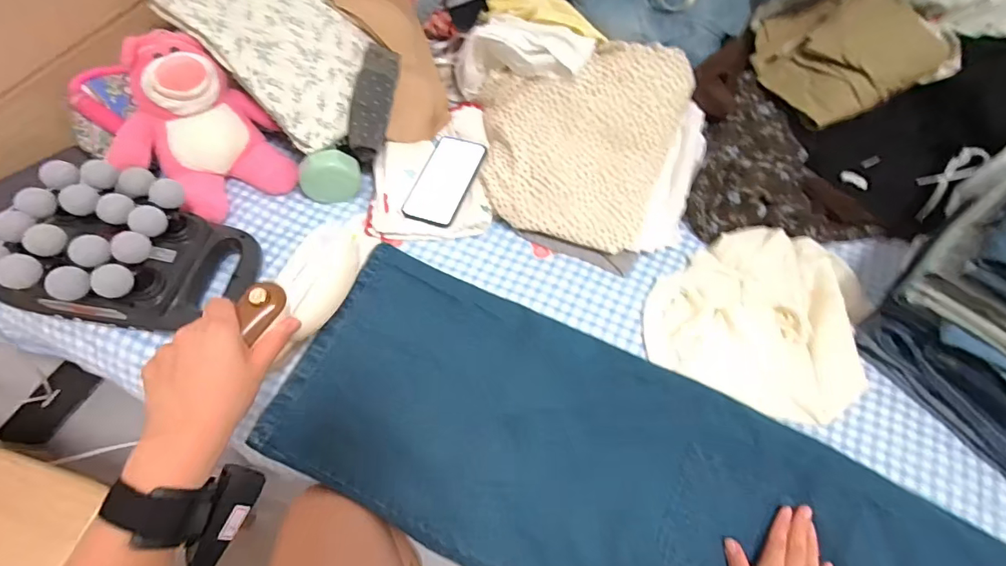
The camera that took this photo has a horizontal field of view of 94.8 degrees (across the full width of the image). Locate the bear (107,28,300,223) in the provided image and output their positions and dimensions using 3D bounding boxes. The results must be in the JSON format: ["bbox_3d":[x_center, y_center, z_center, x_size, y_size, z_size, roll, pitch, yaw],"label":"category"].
[{"bbox_3d":[-0.418,-0.204,0.625,0.184,0.164,0.159,-36,71,-20],"label":"bear"}]

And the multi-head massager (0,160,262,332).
[{"bbox_3d":[-0.447,-0.035,0.550,0.198,0.122,0.164,15,62,3],"label":"multi-head massager"}]

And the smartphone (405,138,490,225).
[{"bbox_3d":[-0.085,-0.160,0.704,0.083,0.010,0.163,18,63,4],"label":"smartphone"}]

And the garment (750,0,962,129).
[{"bbox_3d":[0.566,-0.401,0.765,0.239,0.045,0.243,-25,70,13],"label":"garment"}]

